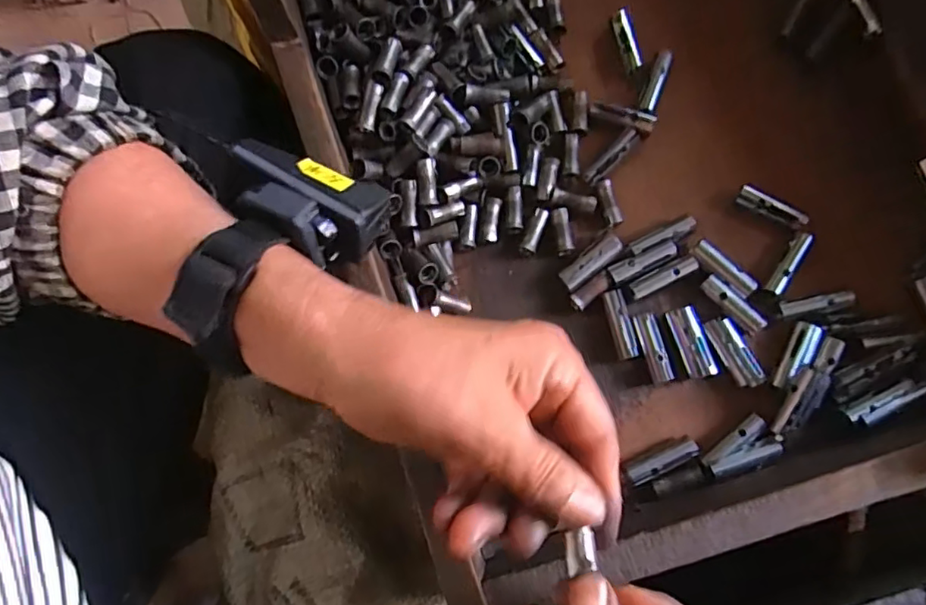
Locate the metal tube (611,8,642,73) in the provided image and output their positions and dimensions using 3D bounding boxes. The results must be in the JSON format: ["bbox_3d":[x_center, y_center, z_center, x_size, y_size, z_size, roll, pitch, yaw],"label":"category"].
[{"bbox_3d":[0.094,-0.150,0.344,0.007,0.011,0.034,-15,84,-4],"label":"metal tube"}]

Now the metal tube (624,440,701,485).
[{"bbox_3d":[0.102,0.081,0.303,0.038,0.008,0.010,-22,72,-7],"label":"metal tube"}]

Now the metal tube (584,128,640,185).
[{"bbox_3d":[0.084,-0.082,0.334,0.039,0.011,0.008,-42,75,-12],"label":"metal tube"}]

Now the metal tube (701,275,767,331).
[{"bbox_3d":[0.140,0.001,0.309,0.037,0.006,0.009,43,77,14],"label":"metal tube"}]

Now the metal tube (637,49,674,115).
[{"bbox_3d":[0.108,-0.123,0.336,0.010,0.013,0.040,20,72,8],"label":"metal tube"}]

